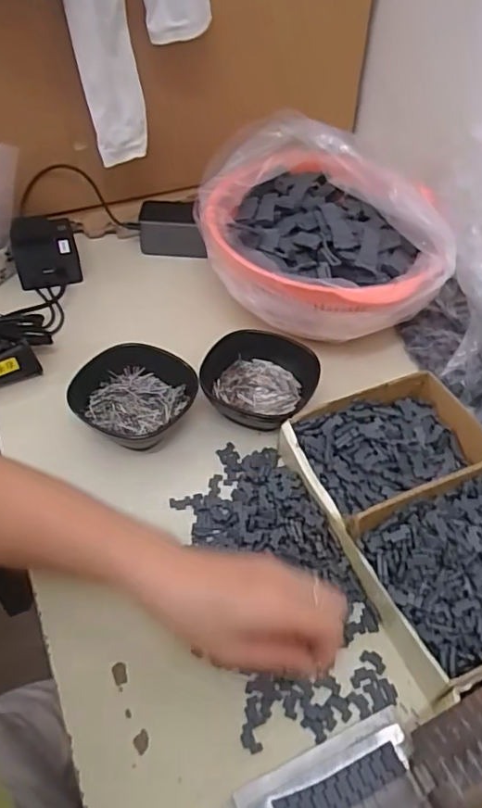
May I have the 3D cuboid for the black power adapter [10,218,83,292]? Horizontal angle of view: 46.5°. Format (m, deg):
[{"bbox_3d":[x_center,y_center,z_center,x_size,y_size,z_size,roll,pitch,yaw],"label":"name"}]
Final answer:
[{"bbox_3d":[-0.236,-0.185,0.676,0.072,0.062,0.075,-13,51,-14],"label":"black power adapter"}]

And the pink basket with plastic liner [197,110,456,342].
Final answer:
[{"bbox_3d":[0.071,-0.176,0.611,0.202,0.137,0.280,-19,53,-19],"label":"pink basket with plastic liner"}]

